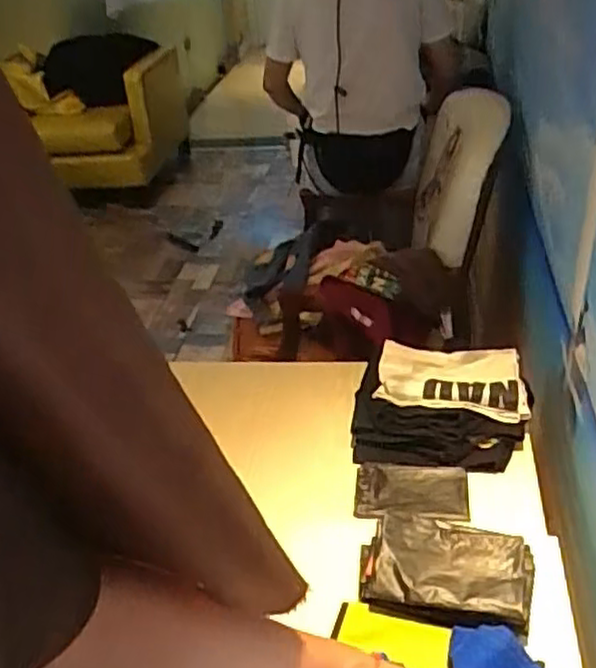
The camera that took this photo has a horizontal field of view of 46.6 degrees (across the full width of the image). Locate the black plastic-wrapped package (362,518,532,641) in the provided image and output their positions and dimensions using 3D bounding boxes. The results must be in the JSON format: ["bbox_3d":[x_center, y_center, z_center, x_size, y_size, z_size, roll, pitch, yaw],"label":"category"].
[{"bbox_3d":[0.148,0.240,0.704,0.168,0.043,0.098,5,36,17],"label":"black plastic-wrapped package"}]

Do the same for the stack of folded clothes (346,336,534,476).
[{"bbox_3d":[0.202,0.092,0.978,0.236,0.089,0.180,5,36,17],"label":"stack of folded clothes"}]

